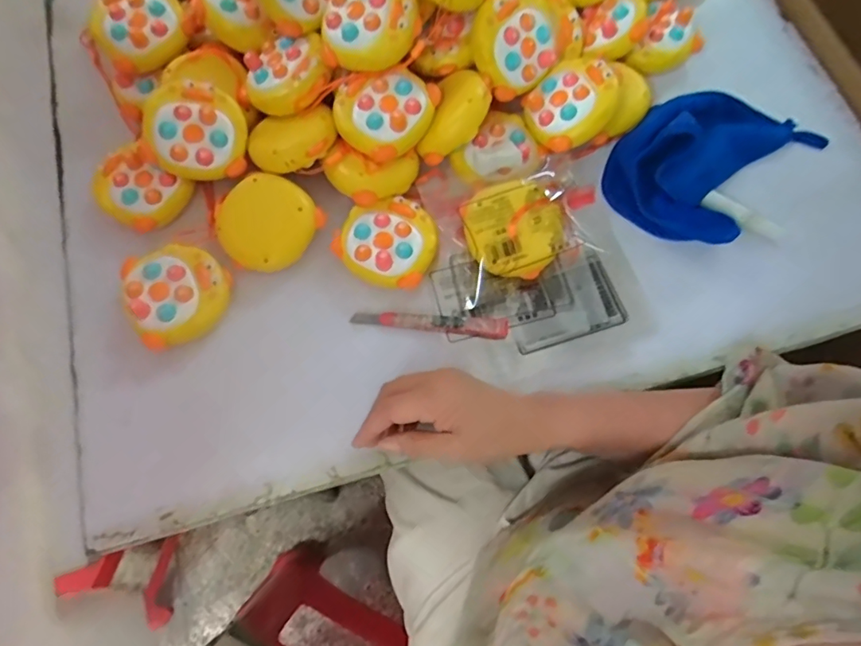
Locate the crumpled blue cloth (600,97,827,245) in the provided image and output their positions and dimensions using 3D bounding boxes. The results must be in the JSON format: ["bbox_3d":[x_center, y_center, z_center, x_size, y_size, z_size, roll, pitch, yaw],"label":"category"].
[{"bbox_3d":[0.268,-0.171,0.497,0.139,0.078,0.200,40,75,11],"label":"crumpled blue cloth"}]

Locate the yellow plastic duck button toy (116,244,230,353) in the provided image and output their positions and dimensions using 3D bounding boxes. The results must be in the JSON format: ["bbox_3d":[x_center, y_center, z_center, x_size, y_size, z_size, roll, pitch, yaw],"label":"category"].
[{"bbox_3d":[-0.217,-0.026,0.456,0.082,0.028,0.082,-31,74,-11],"label":"yellow plastic duck button toy"}]

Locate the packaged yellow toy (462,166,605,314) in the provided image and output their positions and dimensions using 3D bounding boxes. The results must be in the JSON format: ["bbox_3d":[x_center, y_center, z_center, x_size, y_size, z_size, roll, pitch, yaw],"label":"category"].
[{"bbox_3d":[0.080,-0.085,0.472,0.127,0.049,0.088,-23,73,-9],"label":"packaged yellow toy"}]

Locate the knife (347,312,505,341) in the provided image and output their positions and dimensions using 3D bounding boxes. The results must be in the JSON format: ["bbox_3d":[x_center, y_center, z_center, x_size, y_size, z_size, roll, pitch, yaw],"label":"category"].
[{"bbox_3d":[0.000,-0.001,0.463,0.134,0.013,0.015,7,71,1],"label":"knife"}]

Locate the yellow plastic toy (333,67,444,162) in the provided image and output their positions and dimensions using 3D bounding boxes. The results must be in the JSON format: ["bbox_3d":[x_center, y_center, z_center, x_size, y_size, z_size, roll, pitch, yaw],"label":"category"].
[{"bbox_3d":[-0.041,-0.193,0.471,0.080,0.031,0.082,37,74,11],"label":"yellow plastic toy"}]

